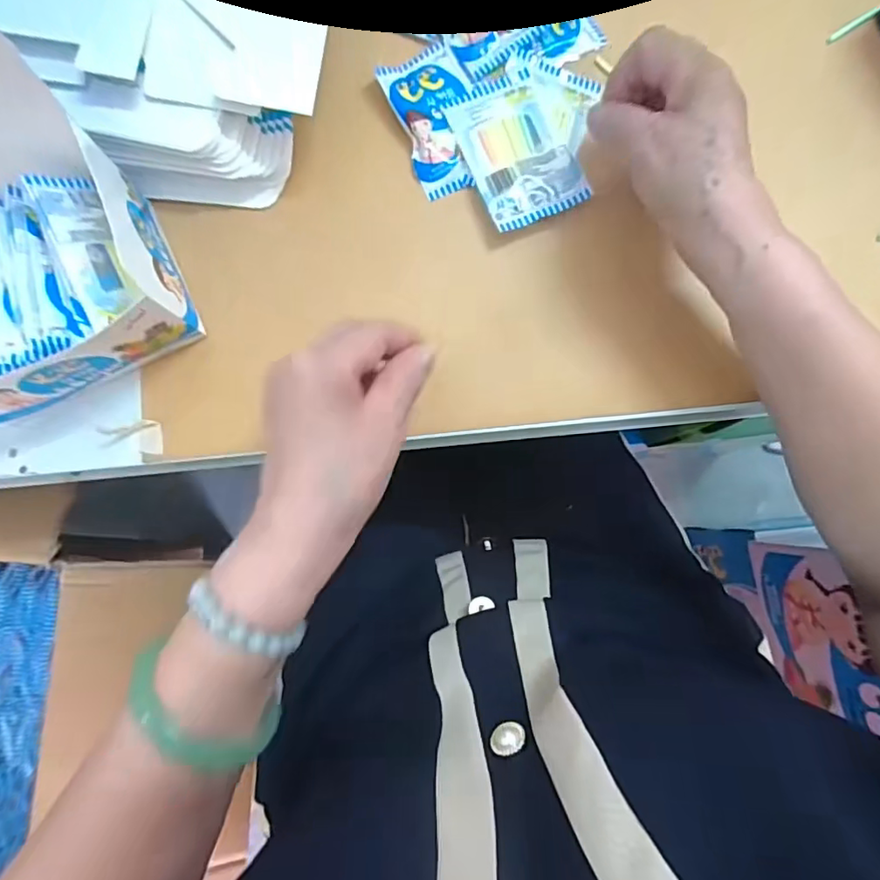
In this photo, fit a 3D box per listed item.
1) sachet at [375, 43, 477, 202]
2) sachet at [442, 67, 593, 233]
[{"bbox_3d":[-0.001,-0.218,0.372,0.055,0.011,0.102,-22,83,-2],"label":"sachet"},{"bbox_3d":[0.051,-0.192,0.367,0.066,0.013,0.101,-22,82,-2],"label":"sachet"}]

